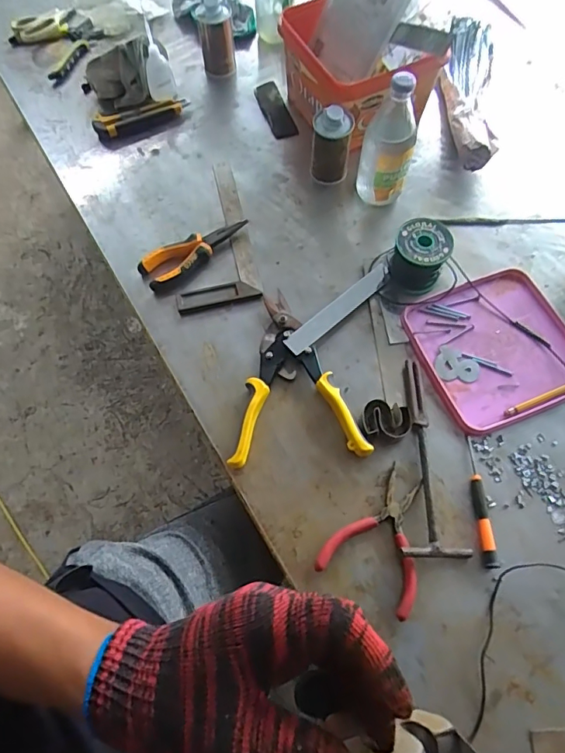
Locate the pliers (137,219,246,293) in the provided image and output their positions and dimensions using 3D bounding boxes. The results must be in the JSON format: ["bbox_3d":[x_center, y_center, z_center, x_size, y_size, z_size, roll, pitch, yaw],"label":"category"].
[{"bbox_3d":[-0.119,-0.174,0.655,0.155,0.019,0.052,-33,71,-14],"label":"pliers"}]

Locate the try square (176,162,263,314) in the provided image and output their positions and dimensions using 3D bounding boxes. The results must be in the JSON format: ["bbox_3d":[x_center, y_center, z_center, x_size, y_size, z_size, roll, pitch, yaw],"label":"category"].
[{"bbox_3d":[-0.106,-0.205,0.679,0.111,0.009,0.249,-12,67,-6],"label":"try square"}]

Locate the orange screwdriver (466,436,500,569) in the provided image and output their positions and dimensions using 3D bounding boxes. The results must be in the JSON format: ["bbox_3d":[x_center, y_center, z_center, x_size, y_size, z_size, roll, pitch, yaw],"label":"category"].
[{"bbox_3d":[0.216,0.134,0.525,0.013,0.013,0.139,1,67,0],"label":"orange screwdriver"}]

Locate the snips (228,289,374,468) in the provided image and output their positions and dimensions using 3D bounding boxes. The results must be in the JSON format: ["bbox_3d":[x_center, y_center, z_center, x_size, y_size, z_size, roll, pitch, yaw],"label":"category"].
[{"bbox_3d":[0.027,0.002,0.579,0.147,0.027,0.223,4,67,1],"label":"snips"}]

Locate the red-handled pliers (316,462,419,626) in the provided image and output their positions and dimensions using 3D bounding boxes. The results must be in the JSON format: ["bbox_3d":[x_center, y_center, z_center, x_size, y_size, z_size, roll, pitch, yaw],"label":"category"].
[{"bbox_3d":[0.108,0.164,0.510,0.100,0.017,0.135,26,69,10],"label":"red-handled pliers"}]

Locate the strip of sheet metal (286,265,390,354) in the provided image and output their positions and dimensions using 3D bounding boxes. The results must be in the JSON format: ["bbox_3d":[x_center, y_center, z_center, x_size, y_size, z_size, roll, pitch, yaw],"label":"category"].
[{"bbox_3d":[0.076,-0.089,0.621,0.185,0.006,0.025,-39,82,-22],"label":"strip of sheet metal"}]

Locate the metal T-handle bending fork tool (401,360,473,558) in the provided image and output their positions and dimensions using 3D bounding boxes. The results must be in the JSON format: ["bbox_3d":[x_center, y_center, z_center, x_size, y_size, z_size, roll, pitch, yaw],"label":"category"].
[{"bbox_3d":[0.168,0.085,0.540,0.070,0.021,0.223,4,67,1],"label":"metal T-handle bending fork tool"}]

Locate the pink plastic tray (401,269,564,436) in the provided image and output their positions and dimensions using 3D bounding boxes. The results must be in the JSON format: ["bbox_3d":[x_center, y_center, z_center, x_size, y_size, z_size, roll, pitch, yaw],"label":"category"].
[{"bbox_3d":[0.270,-0.038,0.602,0.190,0.010,0.182,-21,68,-9],"label":"pink plastic tray"}]

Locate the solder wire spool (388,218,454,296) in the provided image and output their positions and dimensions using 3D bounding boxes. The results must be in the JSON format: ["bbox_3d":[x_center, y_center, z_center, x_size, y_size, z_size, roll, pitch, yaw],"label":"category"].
[{"bbox_3d":[0.176,-0.153,0.622,0.067,0.064,0.070,0,67,-1],"label":"solder wire spool"}]

